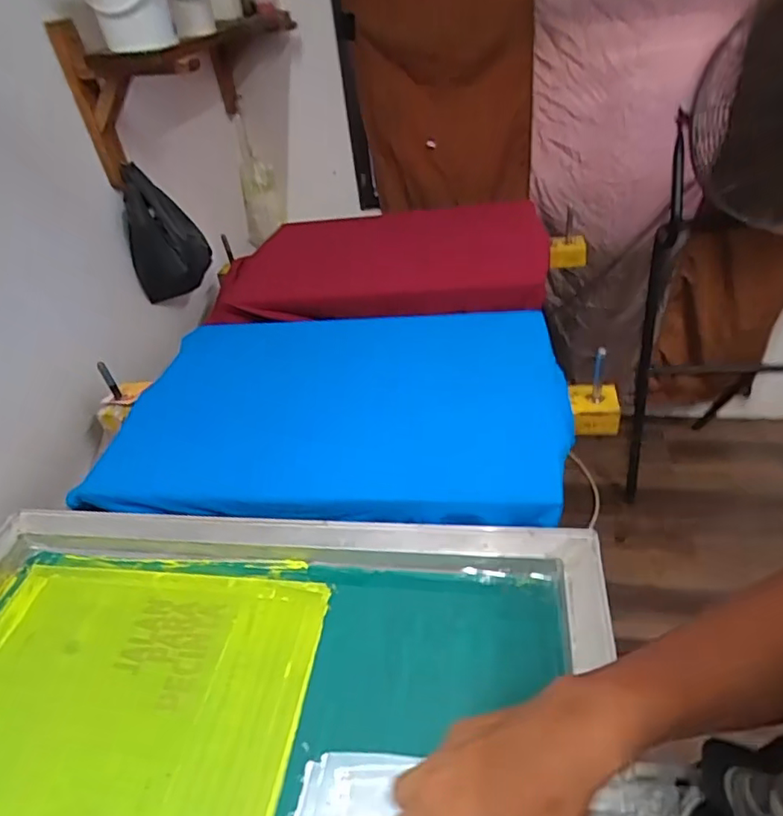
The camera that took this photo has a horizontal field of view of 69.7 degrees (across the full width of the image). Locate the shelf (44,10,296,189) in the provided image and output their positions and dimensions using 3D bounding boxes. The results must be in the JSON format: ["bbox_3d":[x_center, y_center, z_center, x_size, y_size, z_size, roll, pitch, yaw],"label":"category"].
[{"bbox_3d":[-0.354,-0.611,1.058,0.211,0.215,0.522,4,39,15],"label":"shelf"}]

